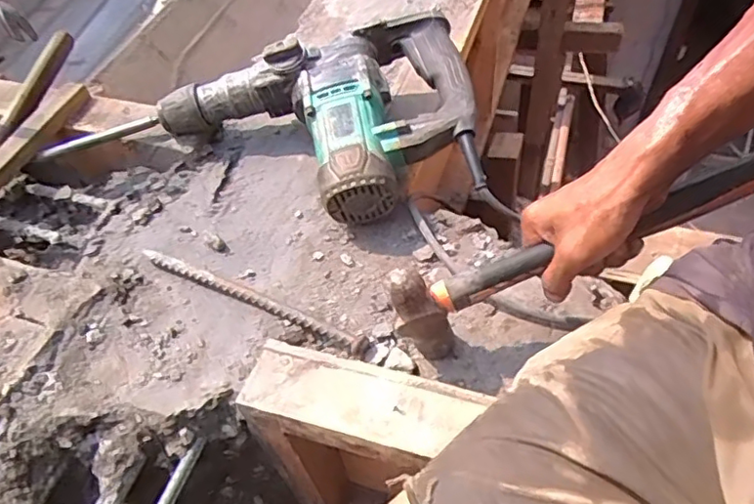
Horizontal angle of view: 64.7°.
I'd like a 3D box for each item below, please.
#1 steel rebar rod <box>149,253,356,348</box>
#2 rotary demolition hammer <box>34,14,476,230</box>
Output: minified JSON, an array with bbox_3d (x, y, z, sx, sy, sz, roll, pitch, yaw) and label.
[{"bbox_3d":[-0.133,0.042,0.605,0.254,0.014,0.019,19,55,20],"label":"steel rebar rod"},{"bbox_3d":[-0.144,-0.129,0.668,0.498,0.097,0.225,-10,51,-3],"label":"rotary demolition hammer"}]

